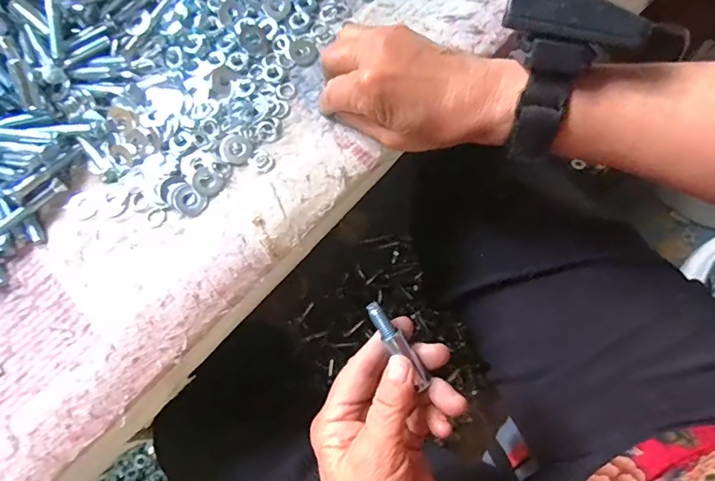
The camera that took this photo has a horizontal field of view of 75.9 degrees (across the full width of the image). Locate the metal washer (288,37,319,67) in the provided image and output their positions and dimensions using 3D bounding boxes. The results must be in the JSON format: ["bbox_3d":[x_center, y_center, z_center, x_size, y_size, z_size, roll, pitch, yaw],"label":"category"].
[{"bbox_3d":[-0.042,-0.147,0.354,0.020,0.004,0.026,-21,73,-5],"label":"metal washer"}]

